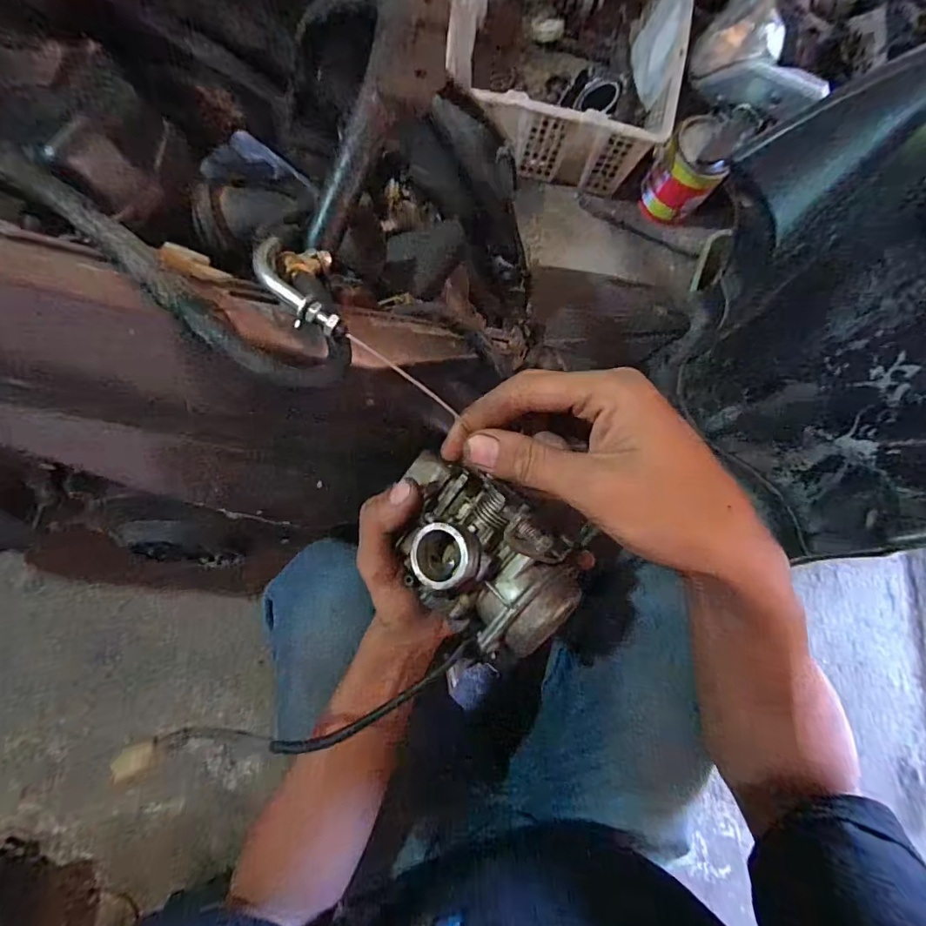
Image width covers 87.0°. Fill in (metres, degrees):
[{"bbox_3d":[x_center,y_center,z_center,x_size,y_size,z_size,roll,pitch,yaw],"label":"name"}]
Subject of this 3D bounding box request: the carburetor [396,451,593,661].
[{"bbox_3d":[0.012,0.050,0.259,0.104,0.063,0.085,23,82,-4],"label":"carburetor"}]

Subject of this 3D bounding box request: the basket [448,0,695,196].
[{"bbox_3d":[0.173,-0.731,0.831,0.357,0.196,0.474,9,83,-6],"label":"basket"}]

